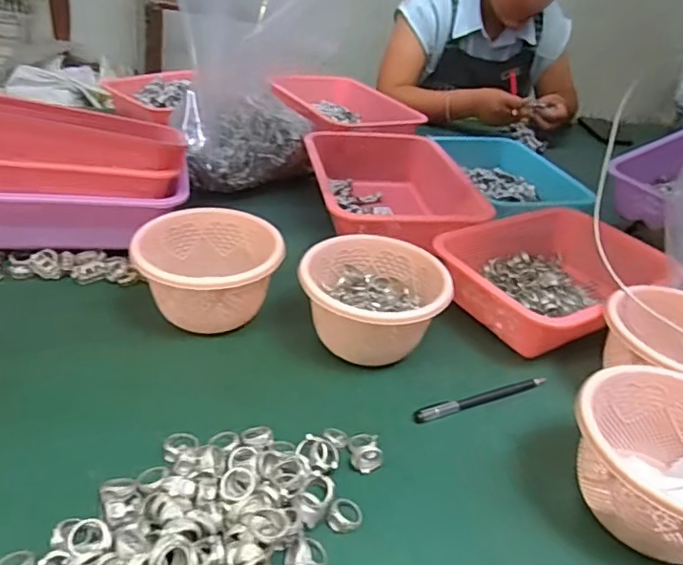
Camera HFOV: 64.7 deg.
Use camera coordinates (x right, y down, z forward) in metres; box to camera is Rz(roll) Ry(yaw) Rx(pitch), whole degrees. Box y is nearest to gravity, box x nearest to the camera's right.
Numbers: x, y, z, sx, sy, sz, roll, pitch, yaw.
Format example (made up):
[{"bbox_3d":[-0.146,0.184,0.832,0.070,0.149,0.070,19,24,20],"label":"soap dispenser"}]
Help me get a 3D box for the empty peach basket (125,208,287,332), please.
[{"bbox_3d":[-0.133,-0.006,0.575,0.124,0.093,0.132,-9,38,-23],"label":"empty peach basket"}]

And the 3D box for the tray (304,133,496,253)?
[{"bbox_3d":[0.062,-0.140,0.824,0.219,0.097,0.261,-1,35,-11],"label":"tray"}]

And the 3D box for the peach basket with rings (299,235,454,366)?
[{"bbox_3d":[0.033,0.020,0.561,0.145,0.080,0.131,12,35,7],"label":"peach basket with rings"}]

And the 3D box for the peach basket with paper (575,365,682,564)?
[{"bbox_3d":[0.245,0.141,0.410,0.138,0.080,0.136,5,34,-3],"label":"peach basket with paper"}]

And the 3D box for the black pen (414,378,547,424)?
[{"bbox_3d":[0.137,0.112,0.519,0.151,0.008,0.016,-9,38,-22],"label":"black pen"}]

